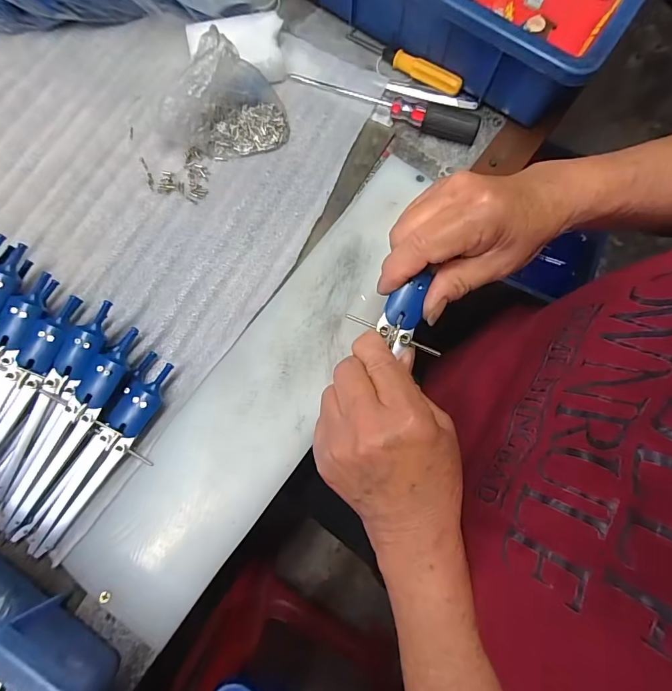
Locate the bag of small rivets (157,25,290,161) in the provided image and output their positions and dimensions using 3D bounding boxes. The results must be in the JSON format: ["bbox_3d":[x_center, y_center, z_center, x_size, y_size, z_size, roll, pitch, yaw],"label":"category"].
[{"bbox_3d":[-0.097,-0.200,0.325,0.104,0.065,0.057,-14,76,-6],"label":"bag of small rivets"}]

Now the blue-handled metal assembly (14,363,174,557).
[{"bbox_3d":[-0.156,0.078,0.274,0.034,0.018,0.142,33,77,7],"label":"blue-handled metal assembly"}]

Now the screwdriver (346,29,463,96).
[{"bbox_3d":[0.062,-0.272,0.378,0.126,0.014,0.013,36,77,7],"label":"screwdriver"}]

